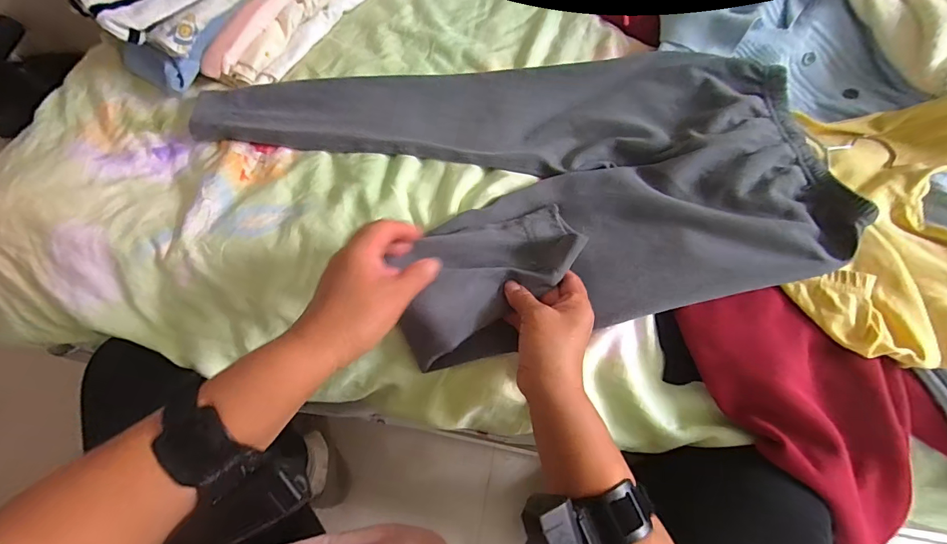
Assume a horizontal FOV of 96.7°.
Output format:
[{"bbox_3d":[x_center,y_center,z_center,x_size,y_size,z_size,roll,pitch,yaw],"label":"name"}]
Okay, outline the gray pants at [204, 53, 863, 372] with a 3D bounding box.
[{"bbox_3d":[0.025,-0.099,0.458,0.654,0.047,0.358,-6,64,-1],"label":"gray pants"}]

